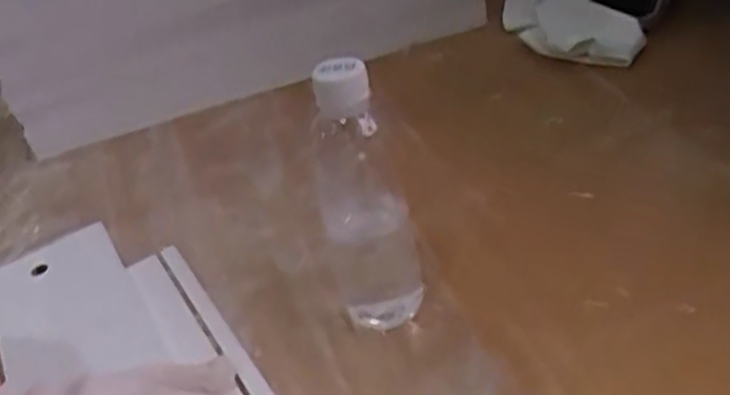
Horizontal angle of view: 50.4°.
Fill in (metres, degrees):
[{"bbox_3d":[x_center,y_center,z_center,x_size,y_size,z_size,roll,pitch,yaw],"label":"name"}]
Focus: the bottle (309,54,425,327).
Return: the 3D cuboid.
[{"bbox_3d":[0.000,-0.004,0.532,0.060,0.207,0.063,-15,35,-1],"label":"bottle"}]

